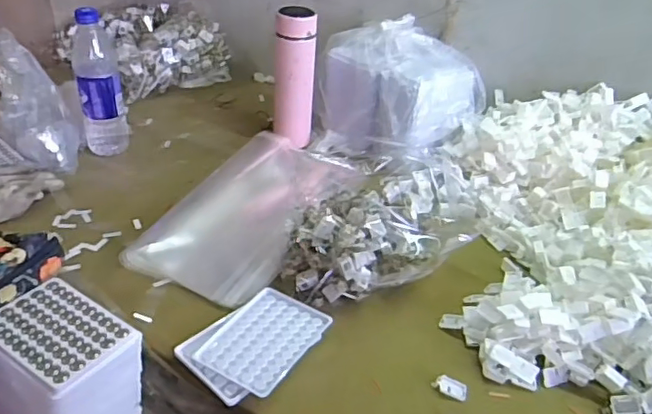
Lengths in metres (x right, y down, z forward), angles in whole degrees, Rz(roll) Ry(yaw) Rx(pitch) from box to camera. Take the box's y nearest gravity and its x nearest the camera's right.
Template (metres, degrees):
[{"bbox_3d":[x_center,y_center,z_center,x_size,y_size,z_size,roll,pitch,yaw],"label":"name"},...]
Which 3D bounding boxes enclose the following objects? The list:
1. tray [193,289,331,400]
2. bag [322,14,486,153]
[{"bbox_3d":[-0.065,0.139,0.618,0.095,0.006,0.130,22,39,24],"label":"tray"},{"bbox_3d":[0.120,-0.199,0.945,0.181,0.170,0.221,-19,41,-30],"label":"bag"}]

